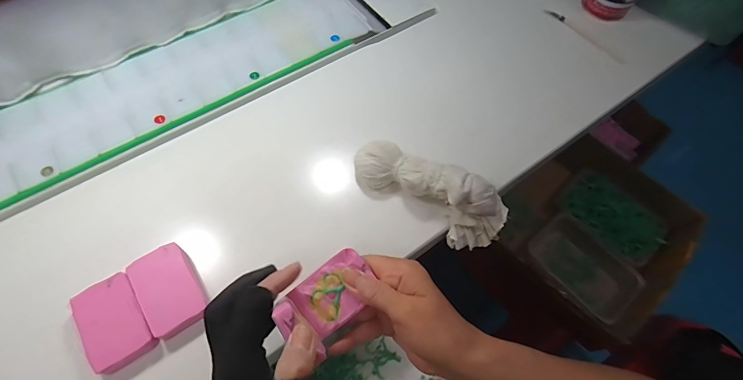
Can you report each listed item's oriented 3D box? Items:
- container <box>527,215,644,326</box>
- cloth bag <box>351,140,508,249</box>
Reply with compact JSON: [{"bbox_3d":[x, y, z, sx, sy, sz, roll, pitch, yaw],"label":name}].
[{"bbox_3d":[0.346,0.125,0.634,0.107,0.038,0.163,-36,70,-20],"label":"container"},{"bbox_3d":[0.057,-0.003,0.385,0.159,0.052,0.055,31,65,12],"label":"cloth bag"}]

